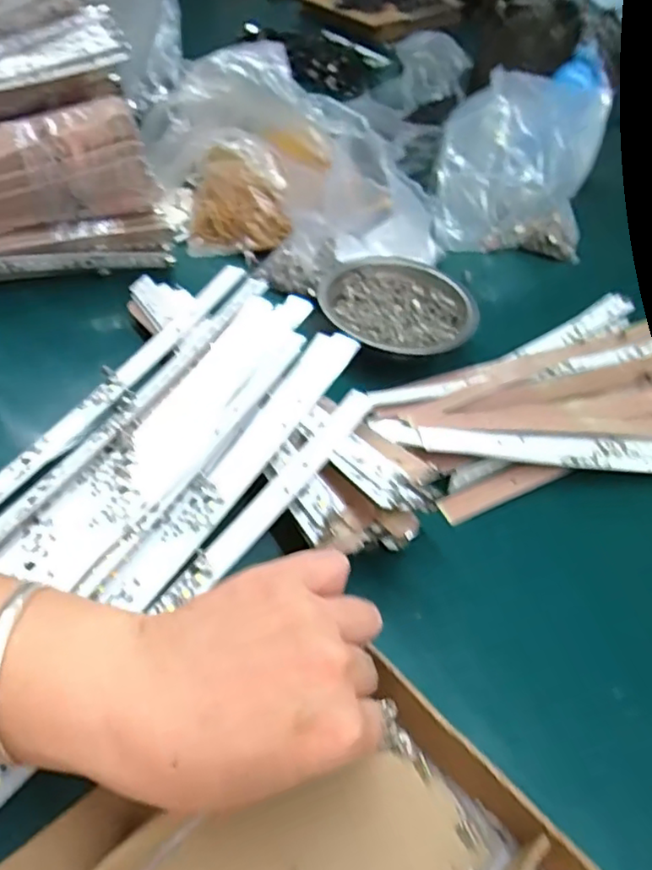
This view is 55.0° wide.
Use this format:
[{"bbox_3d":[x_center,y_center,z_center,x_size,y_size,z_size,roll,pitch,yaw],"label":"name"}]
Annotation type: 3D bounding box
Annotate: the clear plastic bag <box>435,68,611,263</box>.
[{"bbox_3d":[0.204,-0.287,0.649,0.163,0.059,0.220,18,85,-2],"label":"clear plastic bag"}]

